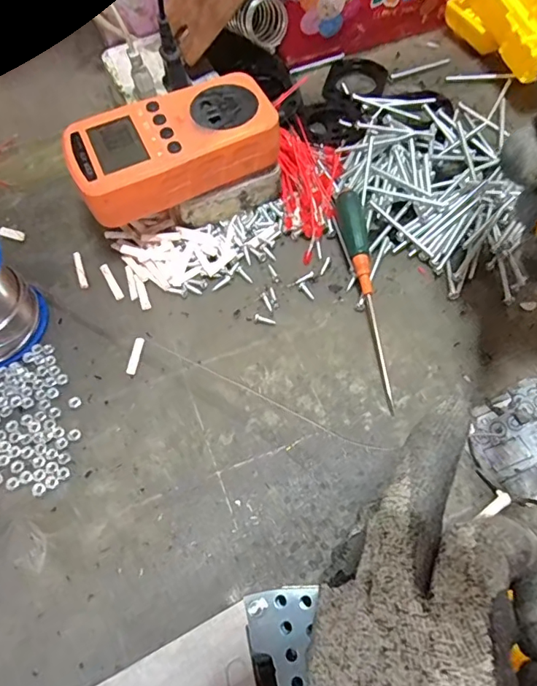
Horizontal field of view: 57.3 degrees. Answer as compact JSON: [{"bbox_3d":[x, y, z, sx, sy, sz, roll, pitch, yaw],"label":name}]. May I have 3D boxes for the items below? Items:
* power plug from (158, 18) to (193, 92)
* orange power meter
[{"bbox_3d":[-0.069,-0.207,0.351,0.018,0.048,0.019,-12,63,-4],"label":"power plug"},{"bbox_3d":[-0.058,-0.123,0.311,0.125,0.035,0.064,-23,64,-10],"label":"orange power meter"}]

